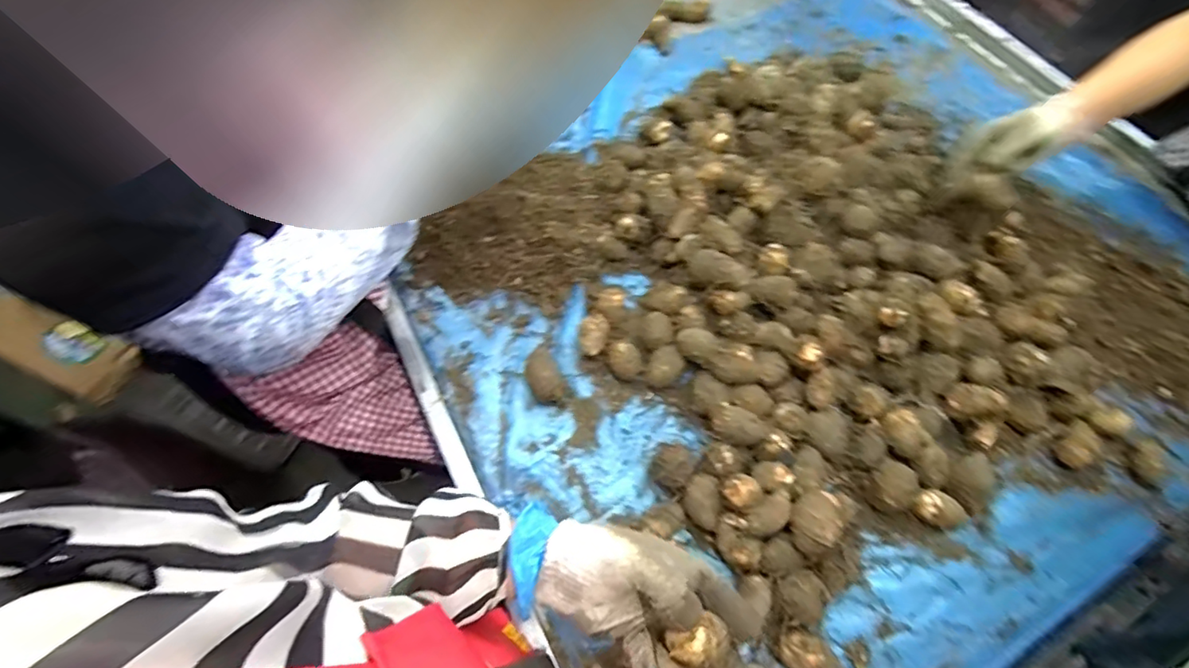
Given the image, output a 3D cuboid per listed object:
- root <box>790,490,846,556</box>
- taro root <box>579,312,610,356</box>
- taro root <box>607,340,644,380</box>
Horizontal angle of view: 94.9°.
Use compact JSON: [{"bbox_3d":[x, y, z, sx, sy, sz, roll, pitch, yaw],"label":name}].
[{"bbox_3d":[0.207,0.178,0.513,0.043,0.043,0.055,40,67,17],"label":"root"},{"bbox_3d":[-0.001,0.003,0.633,0.032,0.026,0.049,11,62,3],"label":"taro root"},{"bbox_3d":[0.034,0.031,0.617,0.040,0.030,0.035,15,63,5],"label":"taro root"}]

